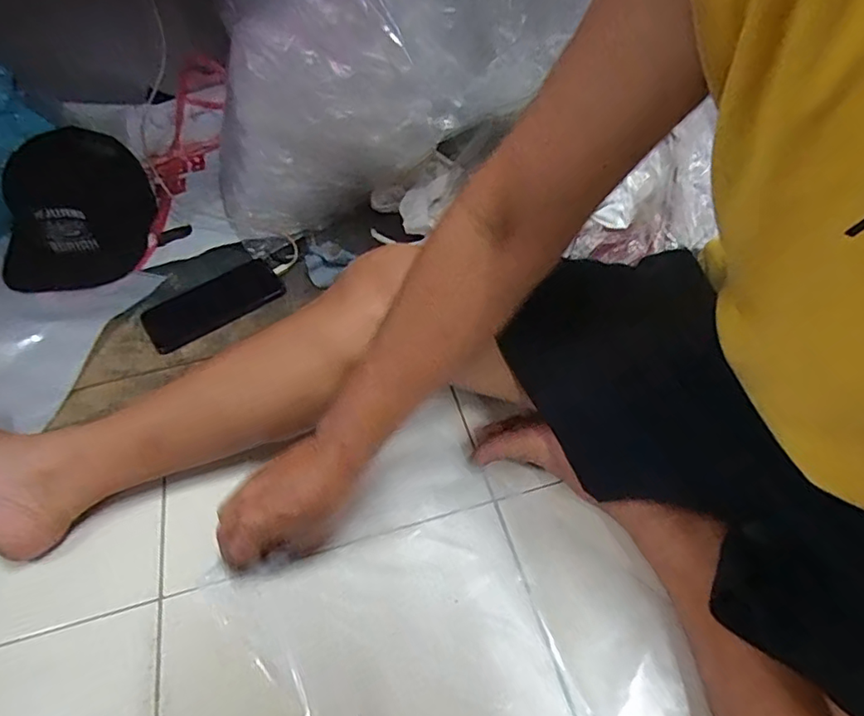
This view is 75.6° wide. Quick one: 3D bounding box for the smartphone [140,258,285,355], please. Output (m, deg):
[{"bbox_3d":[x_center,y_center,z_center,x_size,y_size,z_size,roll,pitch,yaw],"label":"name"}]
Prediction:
[{"bbox_3d":[-0.265,-0.071,0.670,0.159,0.011,0.080,-32,58,-18],"label":"smartphone"}]

